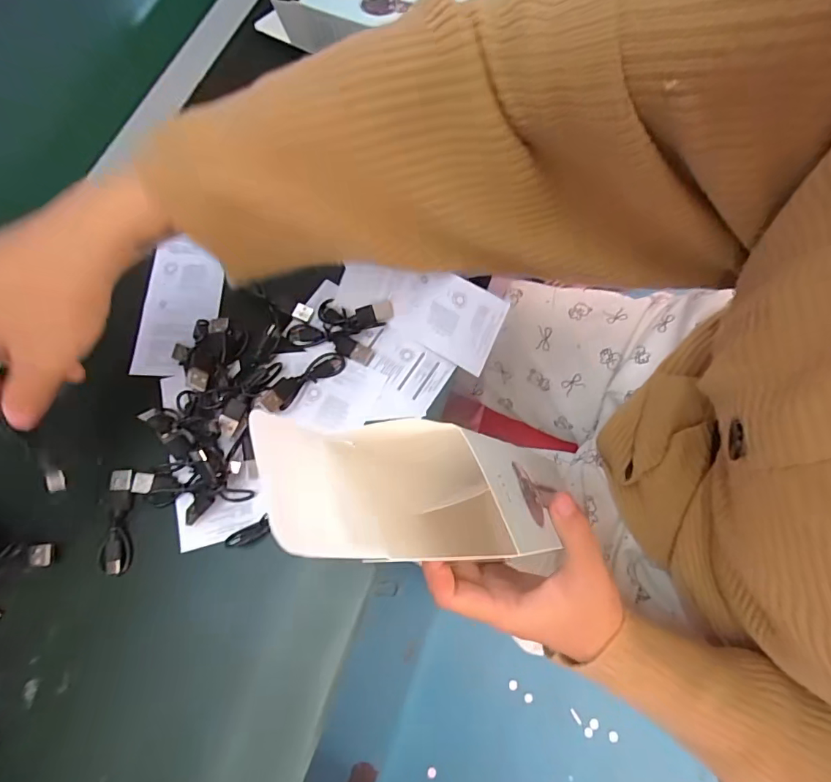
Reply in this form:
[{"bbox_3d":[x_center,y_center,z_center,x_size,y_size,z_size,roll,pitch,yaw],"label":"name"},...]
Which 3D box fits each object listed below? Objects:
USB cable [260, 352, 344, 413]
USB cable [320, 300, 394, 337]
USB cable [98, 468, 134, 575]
[{"bbox_3d":[-0.076,-0.007,0.324,0.060,0.014,0.016,-39,74,-11],"label":"USB cable"},{"bbox_3d":[-0.045,-0.052,0.340,0.053,0.011,0.028,7,71,4],"label":"USB cable"},{"bbox_3d":[-0.187,0.082,0.301,0.015,0.010,0.062,-3,70,1],"label":"USB cable"}]

